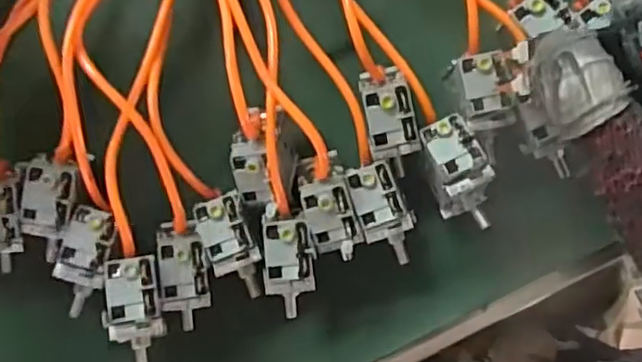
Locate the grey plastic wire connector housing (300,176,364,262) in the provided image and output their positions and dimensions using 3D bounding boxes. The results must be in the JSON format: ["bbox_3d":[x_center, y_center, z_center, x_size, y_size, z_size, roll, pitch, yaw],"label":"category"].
[{"bbox_3d":[0.006,0.019,0.325,0.024,0.017,0.041,-14,90,2],"label":"grey plastic wire connector housing"}]

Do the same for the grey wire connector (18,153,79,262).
[{"bbox_3d":[-0.136,0.013,0.327,0.027,0.014,0.048,7,91,2],"label":"grey wire connector"}]

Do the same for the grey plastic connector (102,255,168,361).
[{"bbox_3d":[-0.089,0.065,0.317,0.023,0.023,0.057,-10,91,2],"label":"grey plastic connector"}]

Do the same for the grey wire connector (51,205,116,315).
[{"bbox_3d":[-0.119,0.043,0.330,0.024,0.016,0.057,18,104,2],"label":"grey wire connector"}]

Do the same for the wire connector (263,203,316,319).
[{"bbox_3d":[-0.015,0.045,0.331,0.024,0.016,0.063,-4,112,2],"label":"wire connector"}]

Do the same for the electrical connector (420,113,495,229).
[{"bbox_3d":[0.069,-0.003,0.325,0.029,0.025,0.057,-24,90,3],"label":"electrical connector"}]

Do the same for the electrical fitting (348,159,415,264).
[{"bbox_3d":[0.033,0.019,0.334,0.026,0.015,0.057,-22,111,3],"label":"electrical fitting"}]

